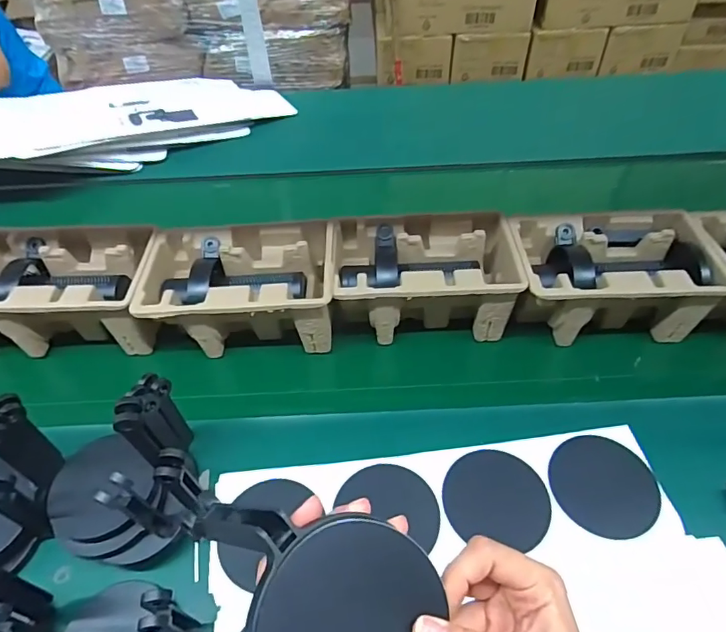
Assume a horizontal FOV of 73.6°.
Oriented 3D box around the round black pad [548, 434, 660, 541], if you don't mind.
[{"bbox_3d":[0.220,0.153,0.439,0.091,0.009,0.087,1,58,-2],"label":"round black pad"}]

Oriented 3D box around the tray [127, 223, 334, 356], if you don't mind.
[{"bbox_3d":[-0.148,-0.031,0.611,0.228,0.098,0.146,1,48,2],"label":"tray"}]

